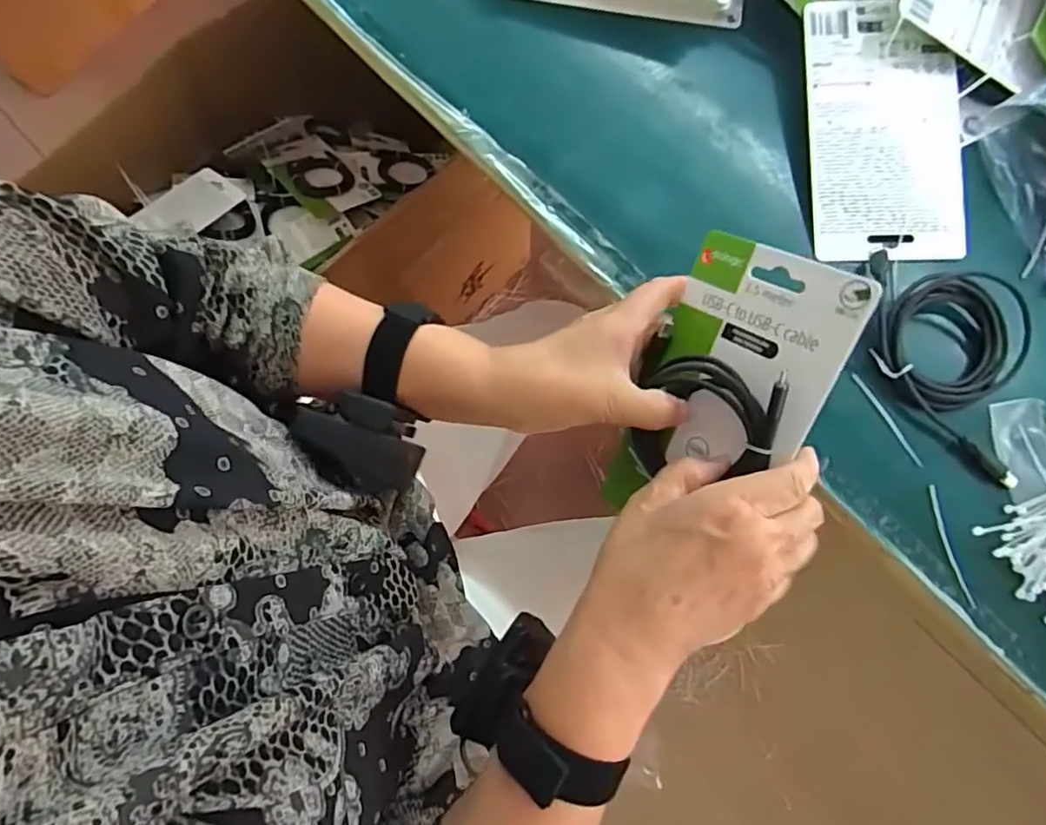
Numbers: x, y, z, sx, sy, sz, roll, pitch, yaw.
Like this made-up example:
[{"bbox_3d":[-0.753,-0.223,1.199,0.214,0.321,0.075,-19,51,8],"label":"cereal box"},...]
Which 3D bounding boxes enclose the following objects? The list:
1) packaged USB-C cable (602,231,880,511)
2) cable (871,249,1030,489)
[{"bbox_3d":[0.104,-0.008,0.325,0.099,0.026,0.162,35,111,39],"label":"packaged USB-C cable"},{"bbox_3d":[0.262,-0.034,0.367,0.088,0.024,0.136,10,77,1],"label":"cable"}]

